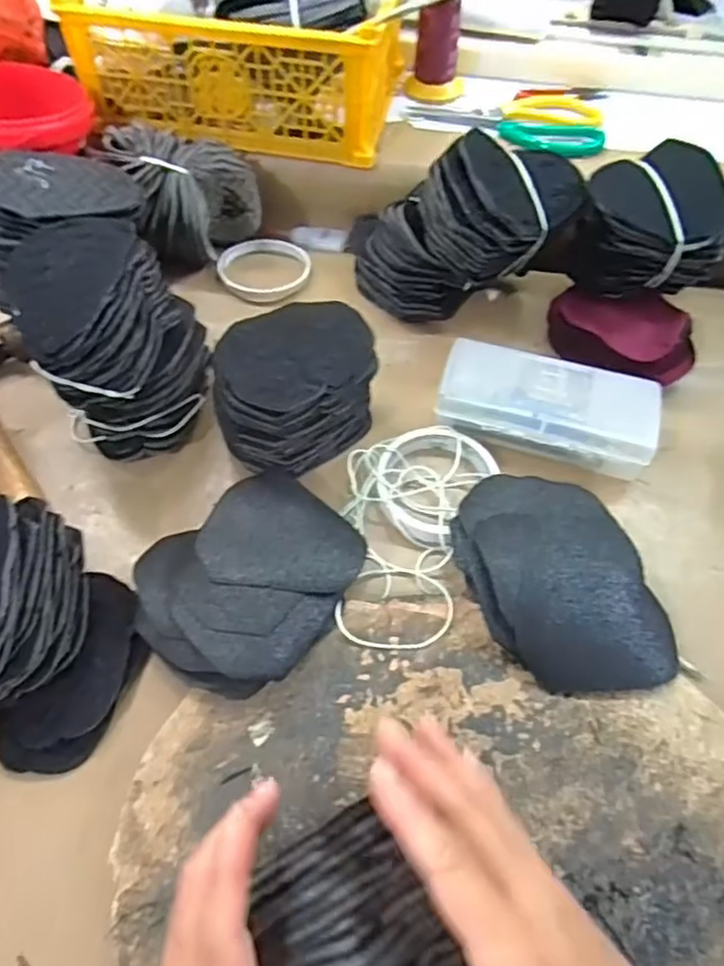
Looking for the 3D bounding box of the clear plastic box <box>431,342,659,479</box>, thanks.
[{"bbox_3d":[0.145,-0.060,0.509,0.163,0.045,0.081,13,57,7],"label":"clear plastic box"}]

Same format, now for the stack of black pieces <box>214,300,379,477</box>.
[{"bbox_3d":[-0.050,-0.068,0.474,0.115,0.086,0.100,-8,57,-7],"label":"stack of black pieces"}]

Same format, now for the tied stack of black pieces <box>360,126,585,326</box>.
[{"bbox_3d":[0.097,-0.220,0.539,0.119,0.126,0.101,-31,88,-29],"label":"tied stack of black pieces"}]

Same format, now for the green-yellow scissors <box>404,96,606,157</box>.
[{"bbox_3d":[0.148,-0.372,0.647,0.193,0.019,0.108,18,58,11],"label":"green-yellow scissors"}]

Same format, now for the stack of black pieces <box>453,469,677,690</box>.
[{"bbox_3d":[0.129,0.060,0.432,0.118,0.042,0.162,-13,58,-10],"label":"stack of black pieces"}]

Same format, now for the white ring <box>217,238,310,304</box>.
[{"bbox_3d":[-0.094,-0.204,0.607,0.086,0.021,0.070,29,61,17],"label":"white ring"}]

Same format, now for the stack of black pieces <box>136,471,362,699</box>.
[{"bbox_3d":[-0.073,0.060,0.421,0.143,0.035,0.125,-38,65,-23],"label":"stack of black pieces"}]

